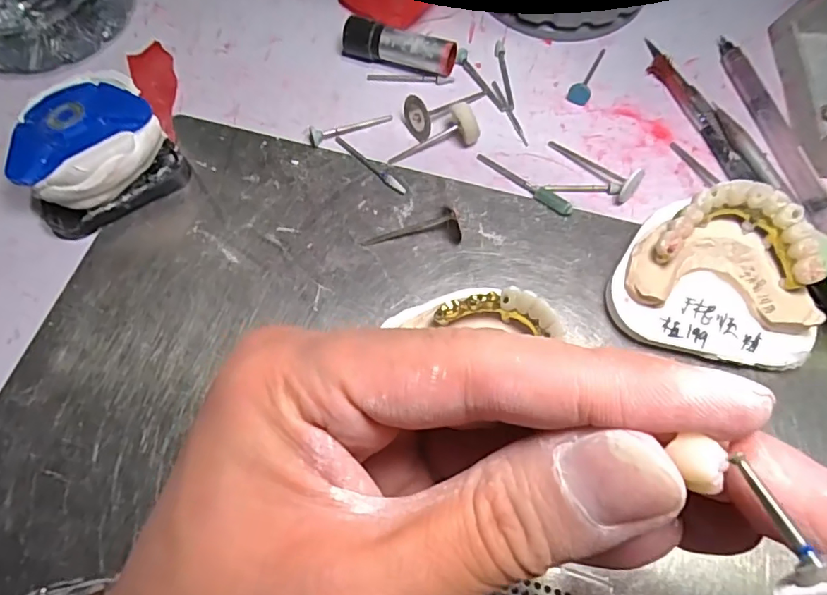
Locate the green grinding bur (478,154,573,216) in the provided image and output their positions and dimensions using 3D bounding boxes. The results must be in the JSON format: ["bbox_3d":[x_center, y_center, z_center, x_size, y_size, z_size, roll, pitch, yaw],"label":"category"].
[{"bbox_3d":[0.053,-0.056,0.246,0.053,0.006,0.007,41,74,16],"label":"green grinding bur"}]

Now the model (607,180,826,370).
[{"bbox_3d":[0.122,-0.009,0.207,0.076,0.037,0.060,9,68,5],"label":"model"}]

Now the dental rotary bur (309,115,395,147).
[{"bbox_3d":[-0.032,-0.089,0.262,0.043,0.007,0.008,-25,69,-9],"label":"dental rotary bur"}]

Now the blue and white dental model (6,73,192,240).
[{"bbox_3d":[-0.153,-0.072,0.242,0.066,0.033,0.067,-34,70,-12],"label":"blue and white dental model"}]

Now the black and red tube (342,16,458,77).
[{"bbox_3d":[-0.008,-0.129,0.271,0.059,0.020,0.016,17,68,8],"label":"black and red tube"}]

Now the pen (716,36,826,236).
[{"bbox_3d":[0.177,-0.083,0.251,0.010,0.006,0.118,-11,67,-3],"label":"pen"}]

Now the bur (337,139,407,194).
[{"bbox_3d":[-0.021,-0.066,0.253,0.005,0.004,0.048,-41,72,-15],"label":"bur"}]

